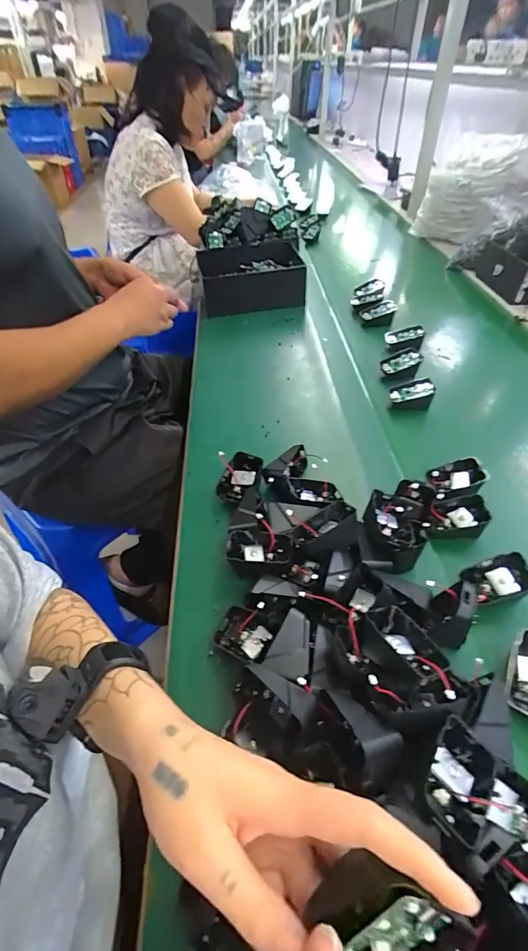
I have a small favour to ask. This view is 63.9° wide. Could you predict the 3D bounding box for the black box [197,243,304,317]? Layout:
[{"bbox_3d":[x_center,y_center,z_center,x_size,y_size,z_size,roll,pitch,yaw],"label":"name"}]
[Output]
[{"bbox_3d":[-0.030,-0.459,0.988,0.224,0.088,0.200,-4,45,-5],"label":"black box"}]

